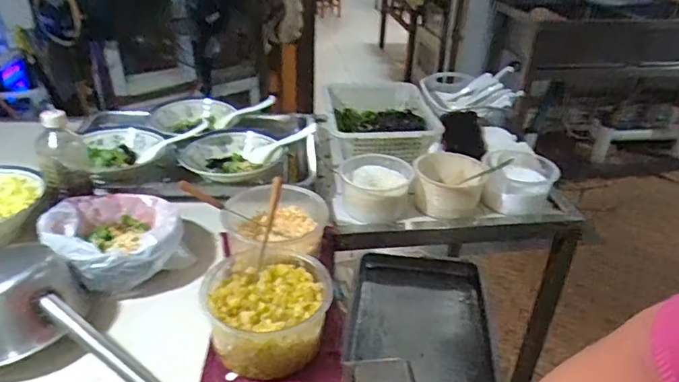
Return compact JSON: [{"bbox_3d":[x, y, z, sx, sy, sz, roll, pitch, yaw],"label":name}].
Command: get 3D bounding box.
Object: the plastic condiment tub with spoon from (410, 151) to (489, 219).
[{"bbox_3d":[0.201,-0.010,0.949,0.126,0.072,0.128,2,30,-1],"label":"plastic condiment tub with spoon"}]

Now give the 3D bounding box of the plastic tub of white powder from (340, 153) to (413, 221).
[{"bbox_3d":[0.064,-0.008,0.926,0.124,0.071,0.124,2,30,-1],"label":"plastic tub of white powder"}]

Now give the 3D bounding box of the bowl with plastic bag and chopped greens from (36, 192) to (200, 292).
[{"bbox_3d":[-0.330,0.072,0.761,0.183,0.082,0.193,2,30,-1],"label":"bowl with plastic bag and chopped greens"}]

